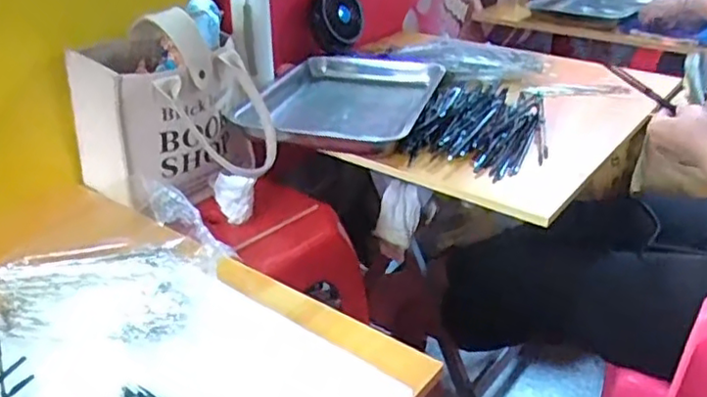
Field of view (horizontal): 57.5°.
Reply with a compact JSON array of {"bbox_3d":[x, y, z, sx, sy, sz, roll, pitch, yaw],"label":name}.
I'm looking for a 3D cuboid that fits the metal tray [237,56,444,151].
[{"bbox_3d":[-0.014,-0.154,1.023,0.267,0.051,0.332,9,30,16],"label":"metal tray"}]

